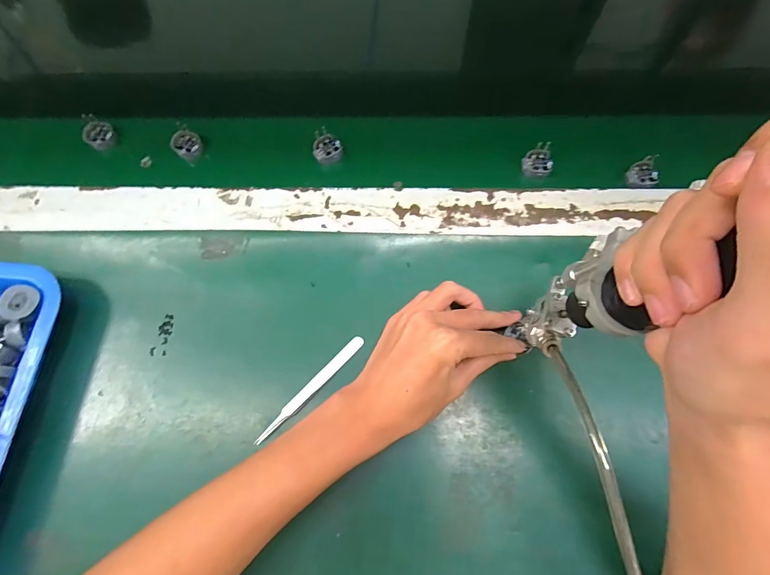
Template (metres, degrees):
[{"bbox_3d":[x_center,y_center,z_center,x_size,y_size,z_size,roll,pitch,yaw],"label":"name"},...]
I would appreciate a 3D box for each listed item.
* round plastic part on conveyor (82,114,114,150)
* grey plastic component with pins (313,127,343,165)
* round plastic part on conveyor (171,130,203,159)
[{"bbox_3d":[-0.295,-0.158,0.415,0.006,0.028,0.028,31,93,52],"label":"round plastic part on conveyor"},{"bbox_3d":[-0.057,-0.141,0.404,0.028,0.021,0.028,2,73,2],"label":"grey plastic component with pins"},{"bbox_3d":[-0.204,-0.147,0.412,0.027,0.012,0.027,0,72,1],"label":"round plastic part on conveyor"}]

